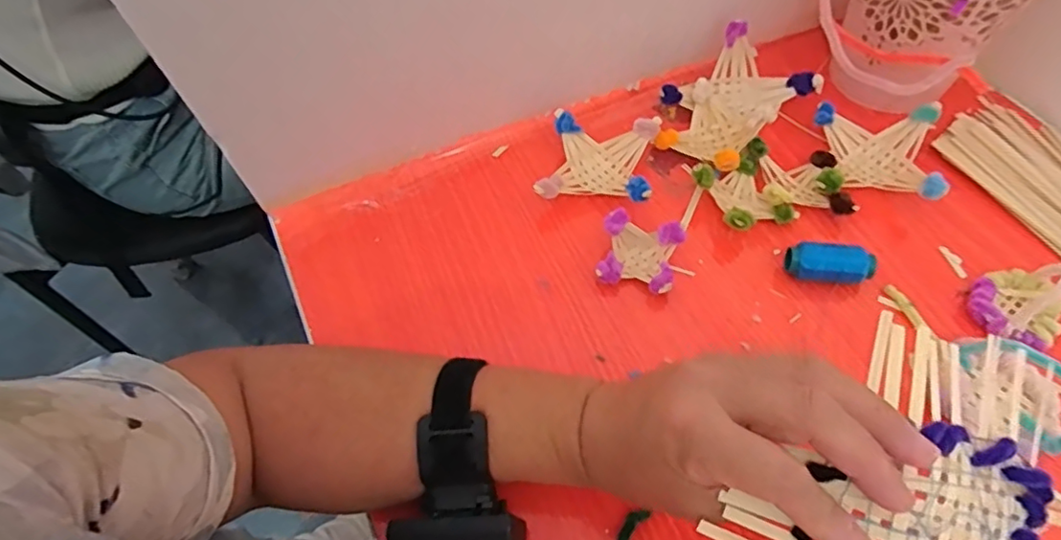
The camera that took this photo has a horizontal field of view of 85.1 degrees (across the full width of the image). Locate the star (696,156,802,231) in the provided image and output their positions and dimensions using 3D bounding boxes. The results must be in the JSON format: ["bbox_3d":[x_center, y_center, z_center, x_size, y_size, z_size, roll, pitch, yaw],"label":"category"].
[{"bbox_3d":[0.159,-0.055,0.434,0.055,0.029,0.060,-24,60,-10],"label":"star"}]

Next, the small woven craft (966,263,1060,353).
[{"bbox_3d":[0.321,0.020,0.373,0.055,0.035,0.053,-32,62,-15],"label":"small woven craft"}]

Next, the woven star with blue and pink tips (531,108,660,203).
[{"bbox_3d":[0.057,-0.082,0.455,0.090,0.034,0.083,9,60,10],"label":"woven star with blue and pink tips"}]

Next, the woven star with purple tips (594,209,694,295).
[{"bbox_3d":[0.080,-0.009,0.410,0.059,0.032,0.049,10,60,10],"label":"woven star with purple tips"}]

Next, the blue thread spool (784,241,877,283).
[{"bbox_3d":[0.206,-0.001,0.401,0.057,0.026,0.026,9,60,9],"label":"blue thread spool"}]

